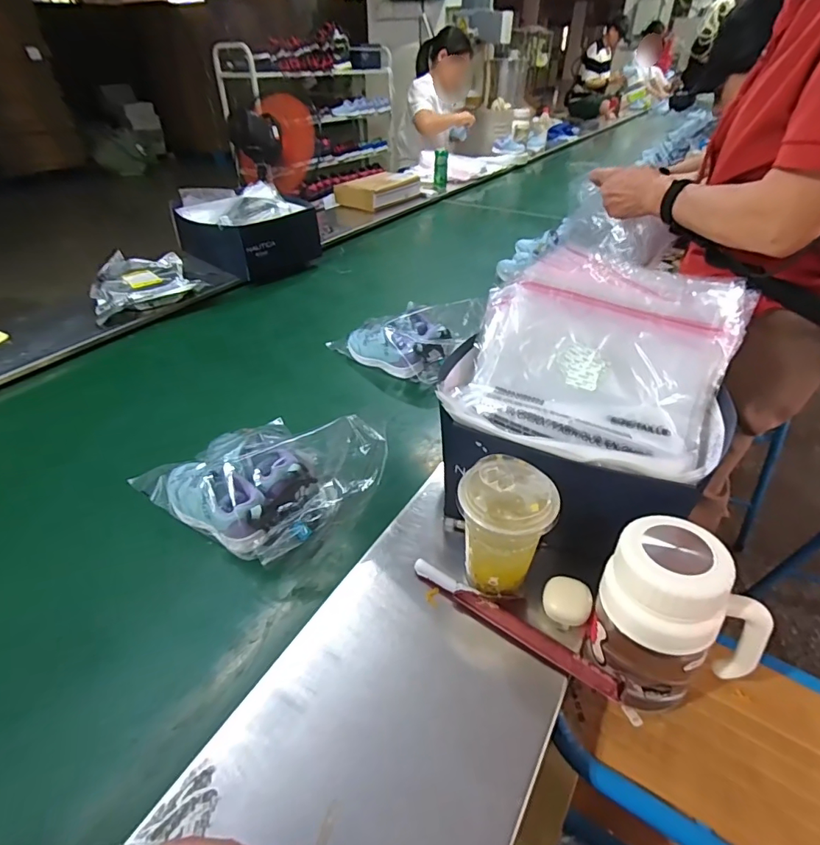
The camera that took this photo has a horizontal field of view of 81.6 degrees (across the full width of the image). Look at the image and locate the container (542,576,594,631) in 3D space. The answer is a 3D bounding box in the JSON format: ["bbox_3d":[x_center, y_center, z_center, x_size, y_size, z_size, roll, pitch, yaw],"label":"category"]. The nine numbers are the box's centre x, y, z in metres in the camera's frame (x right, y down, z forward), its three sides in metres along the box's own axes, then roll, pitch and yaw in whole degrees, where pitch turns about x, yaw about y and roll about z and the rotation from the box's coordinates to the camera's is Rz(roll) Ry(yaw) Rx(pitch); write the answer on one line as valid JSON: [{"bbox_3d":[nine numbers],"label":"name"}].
[{"bbox_3d":[0.162,0.186,0.490,0.048,0.027,0.048,0,62,10],"label":"container"}]

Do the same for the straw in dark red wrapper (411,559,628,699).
[{"bbox_3d":[0.097,0.199,0.472,0.221,0.015,0.023,24,43,28],"label":"straw in dark red wrapper"}]

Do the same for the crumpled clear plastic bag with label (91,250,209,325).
[{"bbox_3d":[-0.622,-0.319,1.105,0.235,0.073,0.203,-26,44,-30],"label":"crumpled clear plastic bag with label"}]

